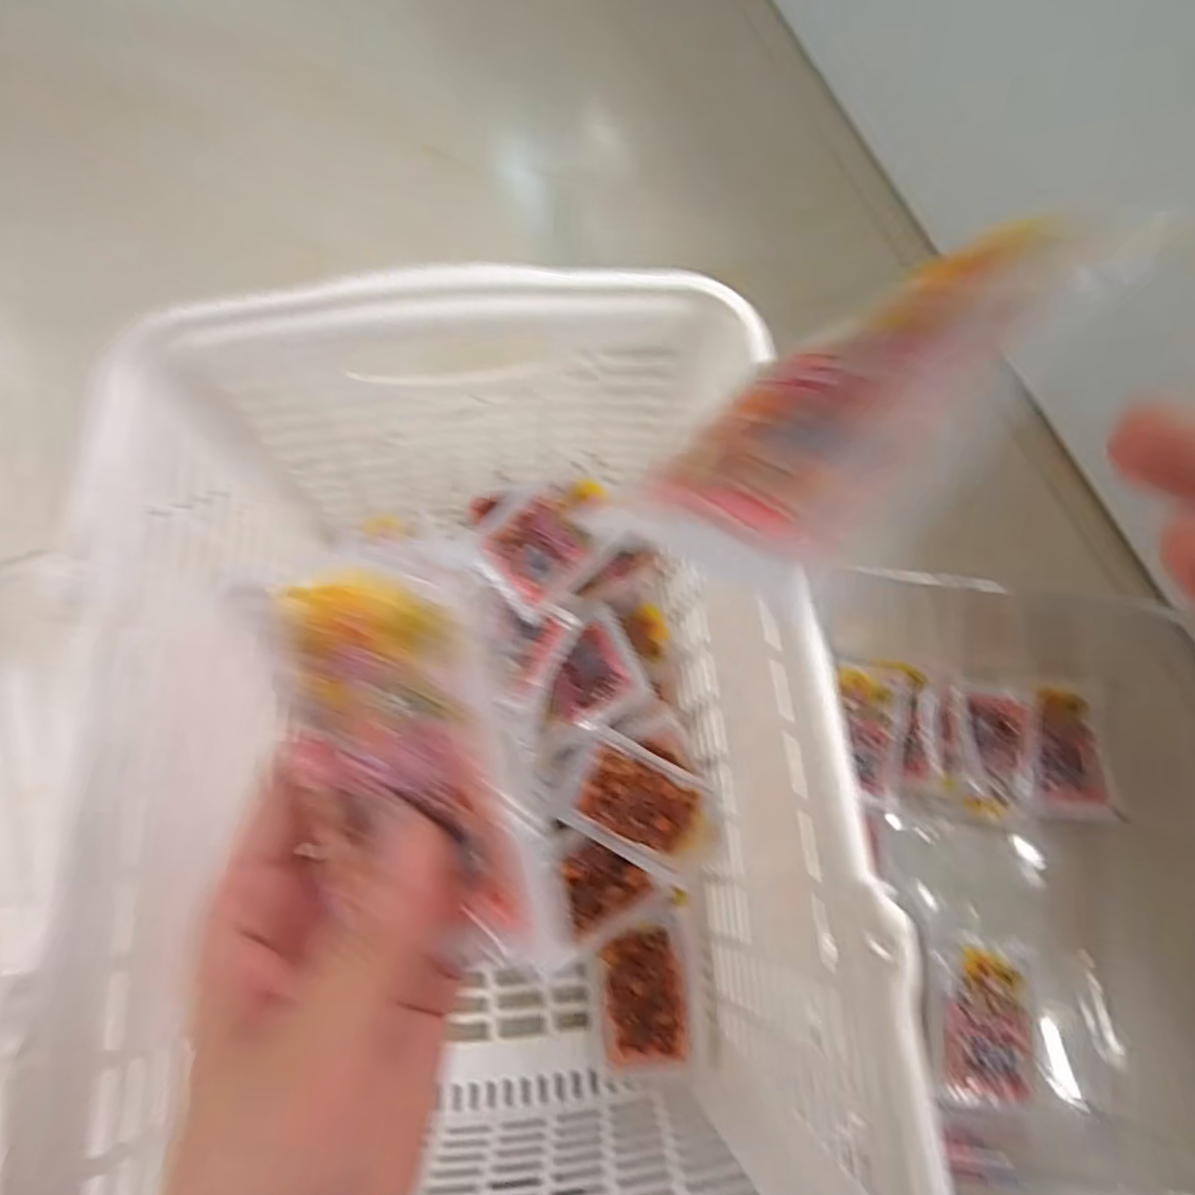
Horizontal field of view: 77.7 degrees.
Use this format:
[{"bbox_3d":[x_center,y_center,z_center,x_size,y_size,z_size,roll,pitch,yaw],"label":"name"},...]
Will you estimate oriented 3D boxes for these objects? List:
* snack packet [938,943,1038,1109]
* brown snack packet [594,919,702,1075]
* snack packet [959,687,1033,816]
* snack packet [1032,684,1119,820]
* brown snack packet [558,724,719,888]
[{"bbox_3d":[0.237,0.261,0.450,0.049,0.015,0.084,15,72,3],"label":"snack packet"},{"bbox_3d":[0.030,0.239,0.447,0.055,0.016,0.082,-2,72,-3],"label":"brown snack packet"},{"bbox_3d":[0.269,0.104,0.500,0.052,0.018,0.082,9,72,1],"label":"snack packet"},{"bbox_3d":[0.319,0.103,0.500,0.047,0.009,0.086,4,72,0],"label":"snack packet"},{"bbox_3d":[0.023,0.123,0.442,0.092,0.018,0.065,20,93,22],"label":"brown snack packet"}]

